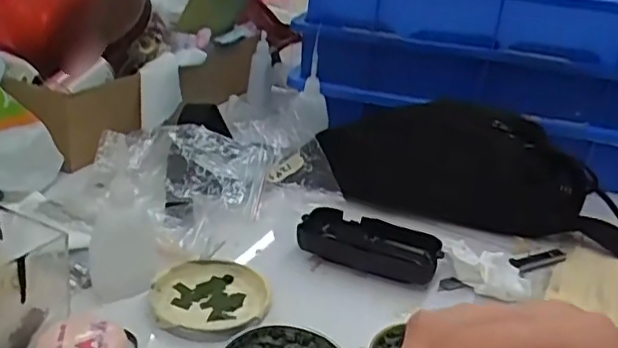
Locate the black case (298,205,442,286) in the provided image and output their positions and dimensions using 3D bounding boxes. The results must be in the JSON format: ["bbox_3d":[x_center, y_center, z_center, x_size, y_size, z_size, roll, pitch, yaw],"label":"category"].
[{"bbox_3d":[0.047,0.058,0.497,0.110,0.026,0.050,14,25,14],"label":"black case"}]

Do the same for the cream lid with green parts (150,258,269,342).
[{"bbox_3d":[-0.068,0.085,0.430,0.078,0.015,0.076,7,25,-3],"label":"cream lid with green parts"}]

